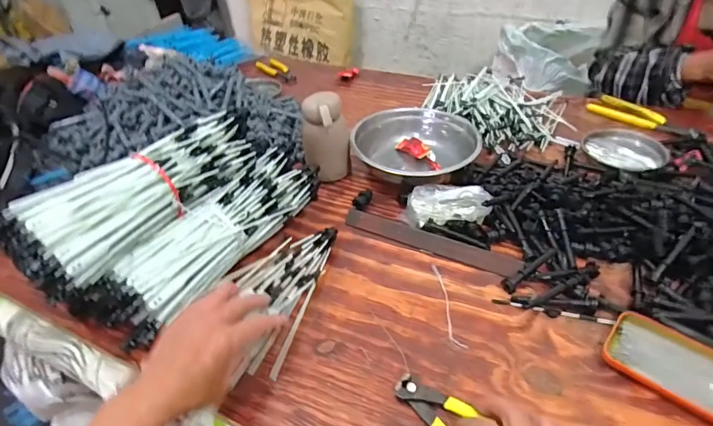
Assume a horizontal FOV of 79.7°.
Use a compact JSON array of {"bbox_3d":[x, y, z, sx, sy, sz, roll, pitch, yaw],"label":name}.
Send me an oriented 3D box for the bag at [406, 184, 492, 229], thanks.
[{"bbox_3d":[0.138,-0.008,0.642,0.119,0.039,0.070,0,40,3],"label":"bag"}]

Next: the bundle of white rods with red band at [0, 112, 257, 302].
[{"bbox_3d":[-0.258,-0.027,0.534,0.109,0.099,0.308,21,45,26],"label":"bundle of white rods with red band"}]

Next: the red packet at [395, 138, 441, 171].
[{"bbox_3d":[0.121,-0.110,0.786,0.038,0.020,0.095,-36,62,-28],"label":"red packet"}]

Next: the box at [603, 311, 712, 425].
[{"bbox_3d":[0.341,0.163,0.443,0.142,0.016,0.085,30,50,33],"label":"box"}]

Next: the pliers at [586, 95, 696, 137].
[{"bbox_3d":[0.575,-0.189,0.867,0.059,0.025,0.199,-27,45,-26],"label":"pliers"}]

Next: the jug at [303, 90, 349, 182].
[{"bbox_3d":[-0.052,-0.126,0.719,0.080,0.138,0.061,-6,39,-4],"label":"jug"}]

